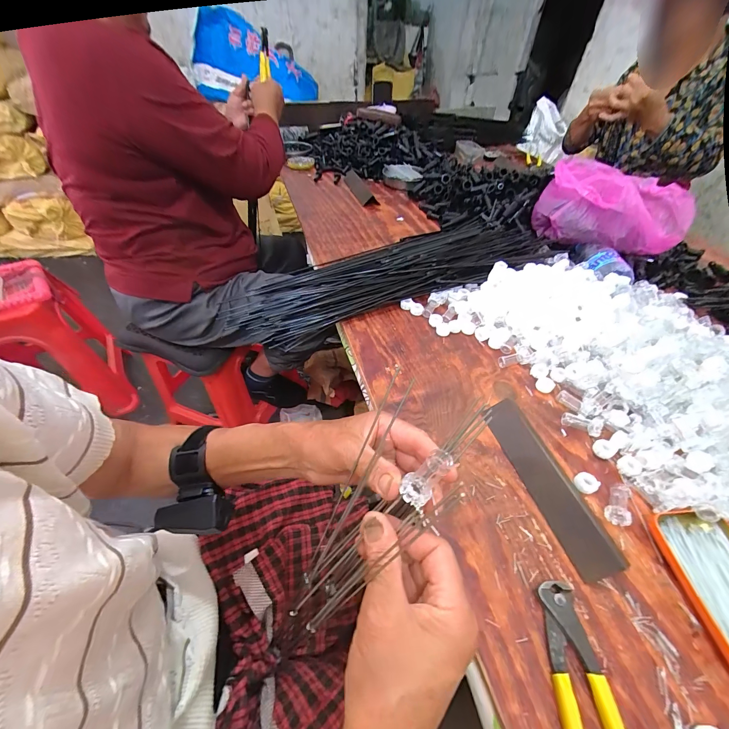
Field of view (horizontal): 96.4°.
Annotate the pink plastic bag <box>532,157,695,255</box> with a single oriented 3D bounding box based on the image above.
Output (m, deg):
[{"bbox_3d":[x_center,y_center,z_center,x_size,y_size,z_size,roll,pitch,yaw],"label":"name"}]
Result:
[{"bbox_3d":[0.493,-0.311,0.645,0.255,0.114,0.162,6,48,3],"label":"pink plastic bag"}]

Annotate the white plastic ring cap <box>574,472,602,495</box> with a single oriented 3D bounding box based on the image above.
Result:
[{"bbox_3d":[0.248,0.134,0.366,0.021,0.012,0.022,1,48,-1],"label":"white plastic ring cap"}]

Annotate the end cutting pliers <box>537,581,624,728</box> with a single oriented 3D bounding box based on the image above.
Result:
[{"bbox_3d":[0.168,0.263,0.244,0.039,0.015,0.164,3,48,0],"label":"end cutting pliers"}]

